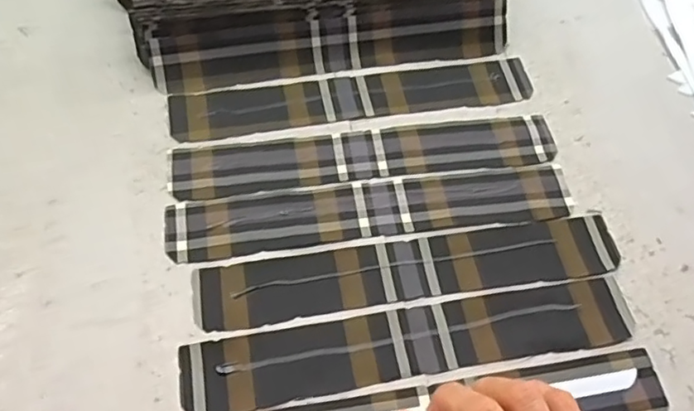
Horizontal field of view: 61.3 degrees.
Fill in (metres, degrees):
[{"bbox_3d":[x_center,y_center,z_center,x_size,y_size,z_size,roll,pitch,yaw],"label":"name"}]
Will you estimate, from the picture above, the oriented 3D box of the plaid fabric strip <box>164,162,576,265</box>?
[{"bbox_3d":[0.019,0.001,0.374,0.259,0.004,0.040,-7,62,-8],"label":"plaid fabric strip"}]

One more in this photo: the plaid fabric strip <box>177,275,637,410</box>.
[{"bbox_3d":[0.039,0.076,0.333,0.259,0.004,0.040,-8,62,-8],"label":"plaid fabric strip"}]

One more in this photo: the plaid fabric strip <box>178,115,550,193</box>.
[{"bbox_3d":[0.015,-0.035,0.395,0.258,0.004,0.040,-7,62,-8],"label":"plaid fabric strip"}]

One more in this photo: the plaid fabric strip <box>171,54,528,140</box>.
[{"bbox_3d":[0.006,-0.079,0.419,0.255,0.004,0.041,-8,62,-8],"label":"plaid fabric strip"}]

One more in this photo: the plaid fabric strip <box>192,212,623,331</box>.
[{"bbox_3d":[0.041,0.037,0.355,0.258,0.004,0.041,-8,62,-8],"label":"plaid fabric strip"}]

